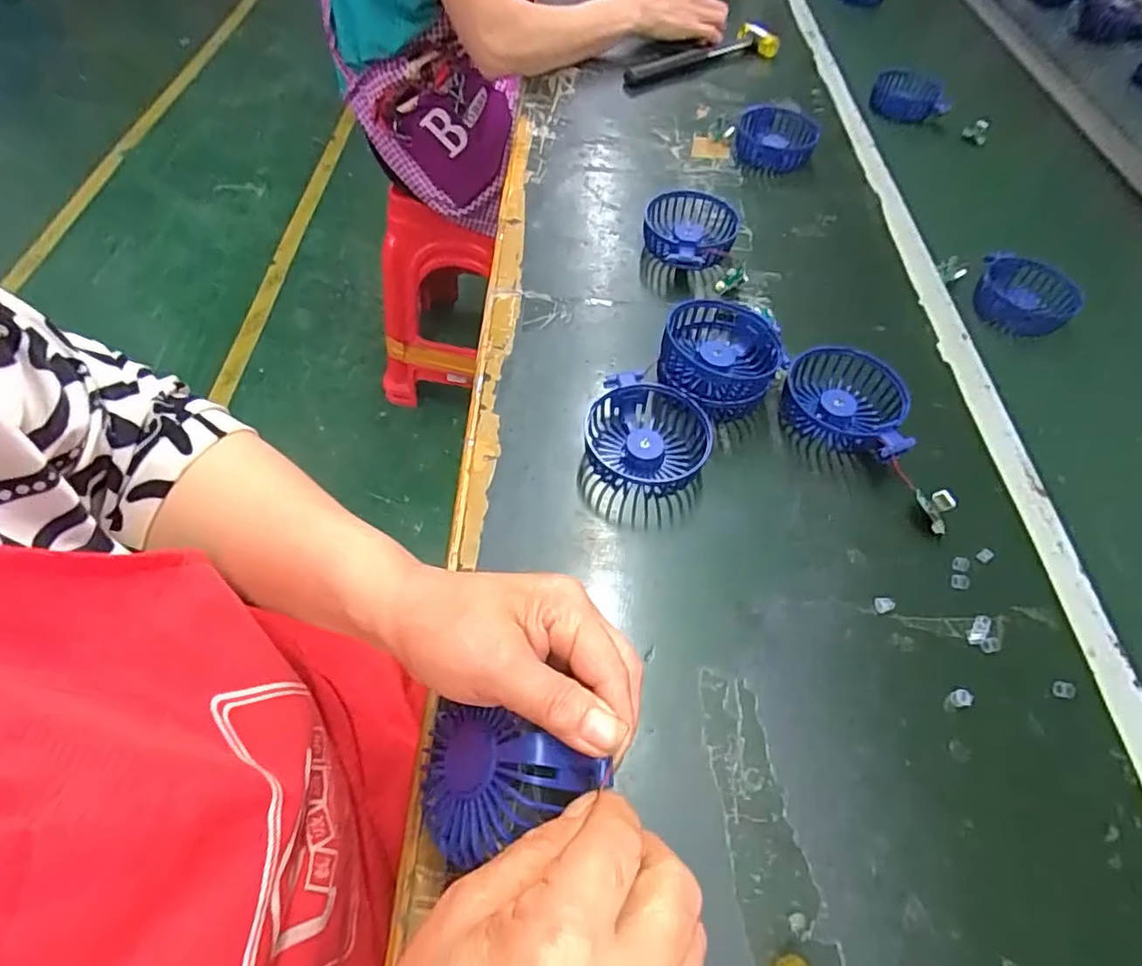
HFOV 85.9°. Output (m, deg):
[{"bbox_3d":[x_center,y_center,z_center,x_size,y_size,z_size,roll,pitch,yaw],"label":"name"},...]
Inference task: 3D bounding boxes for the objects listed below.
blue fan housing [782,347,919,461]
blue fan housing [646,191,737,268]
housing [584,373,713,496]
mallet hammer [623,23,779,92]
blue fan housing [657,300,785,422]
[{"bbox_3d":[0.210,-0.059,0.475,0.088,0.034,0.094,12,57,6],"label":"blue fan housing"},{"bbox_3d":[0.112,-0.239,0.584,0.083,0.032,0.094,18,57,10],"label":"blue fan housing"},{"bbox_3d":[0.055,-0.034,0.451,0.088,0.035,0.078,21,58,11],"label":"housing"},{"bbox_3d":[0.173,-0.578,0.833,0.240,0.035,0.058,-22,60,-16],"label":"mallet hammer"},{"bbox_3d":[0.116,-0.094,0.482,0.085,0.055,0.085,1,56,-2],"label":"blue fan housing"}]

